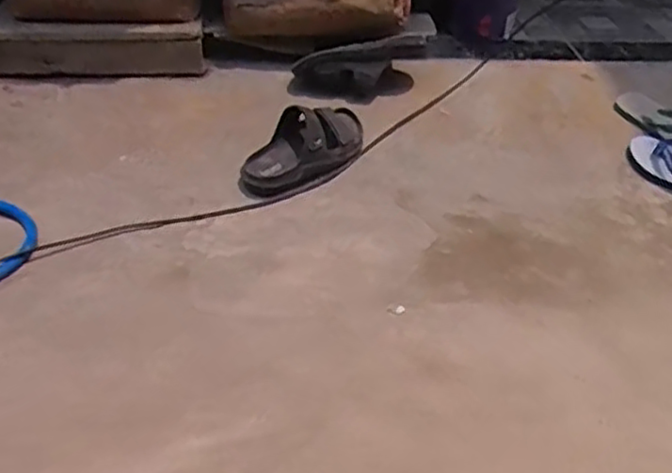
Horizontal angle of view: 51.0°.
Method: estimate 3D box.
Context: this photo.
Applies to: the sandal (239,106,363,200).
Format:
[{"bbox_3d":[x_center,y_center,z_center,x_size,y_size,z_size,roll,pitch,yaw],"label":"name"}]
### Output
[{"bbox_3d":[-0.050,-0.169,1.310,0.282,0.100,0.109,-28,46,-35],"label":"sandal"}]

